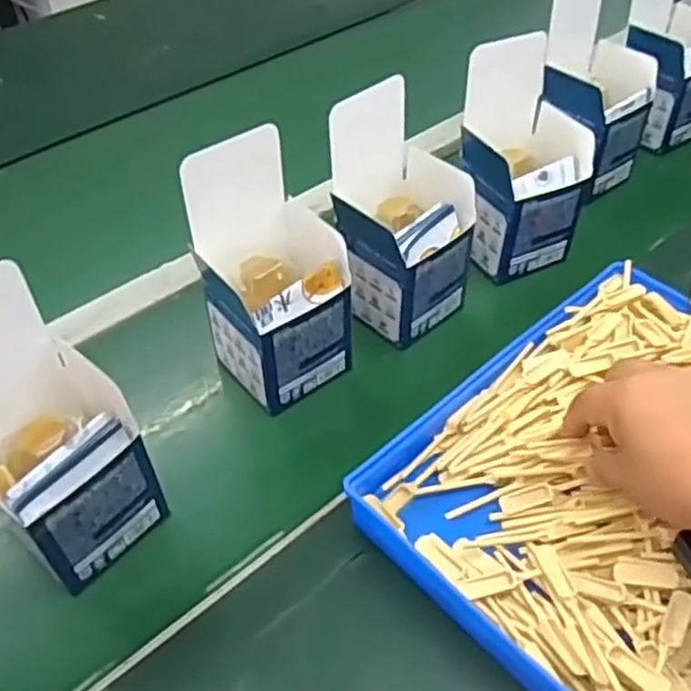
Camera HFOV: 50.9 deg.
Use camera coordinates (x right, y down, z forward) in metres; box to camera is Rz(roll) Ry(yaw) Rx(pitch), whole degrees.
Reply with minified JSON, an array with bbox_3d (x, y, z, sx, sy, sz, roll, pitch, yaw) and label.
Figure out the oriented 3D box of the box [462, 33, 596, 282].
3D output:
[{"bbox_3d":[0.153,-0.158,0.634,0.104,0.166,0.097,-22,51,-17],"label":"box"}]

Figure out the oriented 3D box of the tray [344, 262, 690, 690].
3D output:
[{"bbox_3d":[0.188,0.076,0.484,0.320,0.032,0.231,-35,56,-26],"label":"tray"}]

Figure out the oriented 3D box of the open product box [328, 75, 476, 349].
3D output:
[{"bbox_3d":[0.045,-0.103,0.576,0.094,0.171,0.092,-34,55,-25],"label":"open product box"}]

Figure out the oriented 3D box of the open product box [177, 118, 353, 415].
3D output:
[{"bbox_3d":[-0.053,-0.049,0.531,0.096,0.172,0.090,-32,55,-24],"label":"open product box"}]

